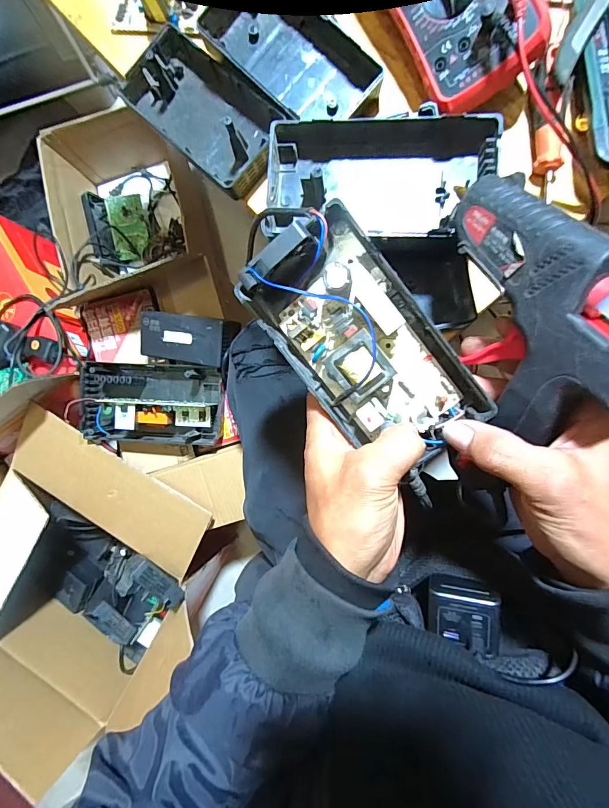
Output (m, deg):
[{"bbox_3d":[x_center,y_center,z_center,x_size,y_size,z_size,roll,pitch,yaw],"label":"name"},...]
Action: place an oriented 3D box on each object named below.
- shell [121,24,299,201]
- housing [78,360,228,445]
[{"bbox_3d":[-0.089,-0.263,0.371,0.156,0.033,0.075,43,96,7],"label":"shell"},{"bbox_3d":[-0.247,0.000,0.649,0.219,0.091,0.124,3,90,9],"label":"housing"}]

